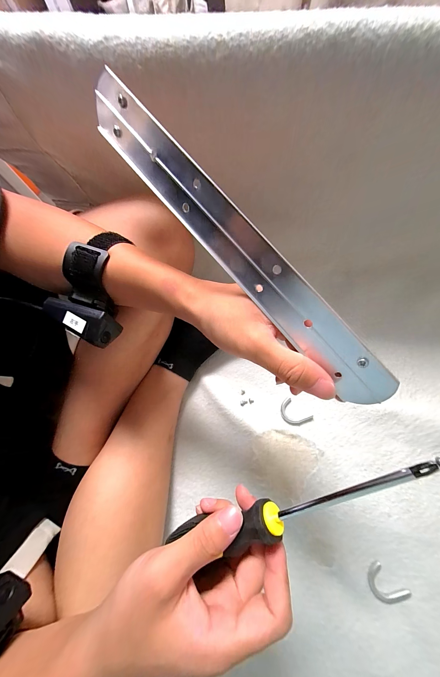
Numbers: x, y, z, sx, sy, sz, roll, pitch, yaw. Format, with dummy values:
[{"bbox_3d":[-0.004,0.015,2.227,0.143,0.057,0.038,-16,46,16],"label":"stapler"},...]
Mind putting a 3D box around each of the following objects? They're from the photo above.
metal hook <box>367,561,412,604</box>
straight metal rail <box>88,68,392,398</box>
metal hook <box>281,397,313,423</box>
[{"bbox_3d":[0.204,0.305,0.270,0.049,0.004,0.032,41,77,13],"label":"metal hook"},{"bbox_3d":[0.011,-0.065,0.147,0.266,0.034,0.013,49,44,4],"label":"straight metal rail"},{"bbox_3d":[0.112,0.114,0.333,0.045,0.005,0.029,38,77,12],"label":"metal hook"}]

